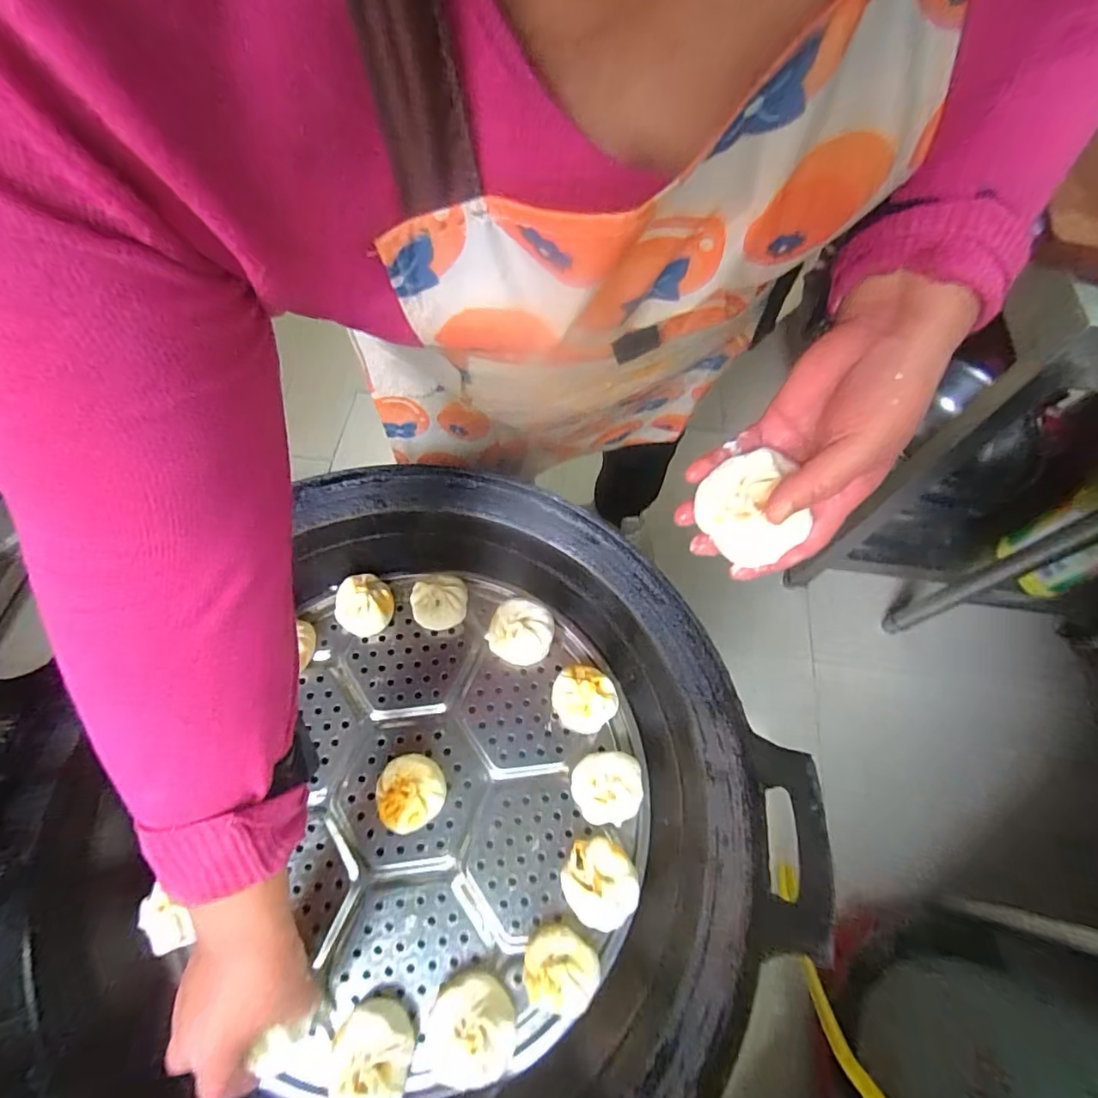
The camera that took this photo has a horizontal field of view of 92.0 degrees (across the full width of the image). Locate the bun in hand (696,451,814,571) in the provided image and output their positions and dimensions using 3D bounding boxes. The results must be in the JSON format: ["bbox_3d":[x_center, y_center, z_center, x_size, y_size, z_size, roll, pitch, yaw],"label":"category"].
[{"bbox_3d":[0.125,-0.024,0.326,0.032,0.056,0.059,16,54,-43],"label":"bun in hand"}]

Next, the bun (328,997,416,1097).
[{"bbox_3d":[-0.136,0.390,0.405,0.057,0.034,0.063,12,66,4],"label":"bun"}]

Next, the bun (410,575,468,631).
[{"bbox_3d":[-0.117,0.055,0.557,0.056,0.030,0.058,0,65,-1],"label":"bun"}]

